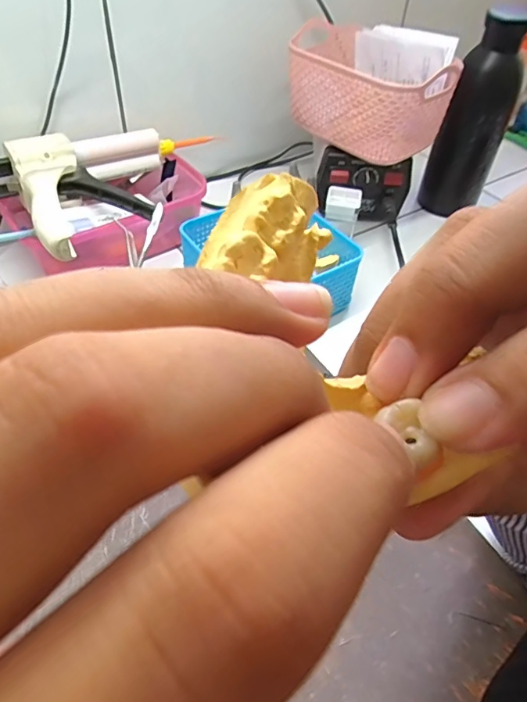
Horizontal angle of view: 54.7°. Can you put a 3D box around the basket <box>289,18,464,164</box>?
[{"bbox_3d":[0.107,-0.268,0.523,0.092,0.094,0.155,-35,59,-29],"label":"basket"}]

